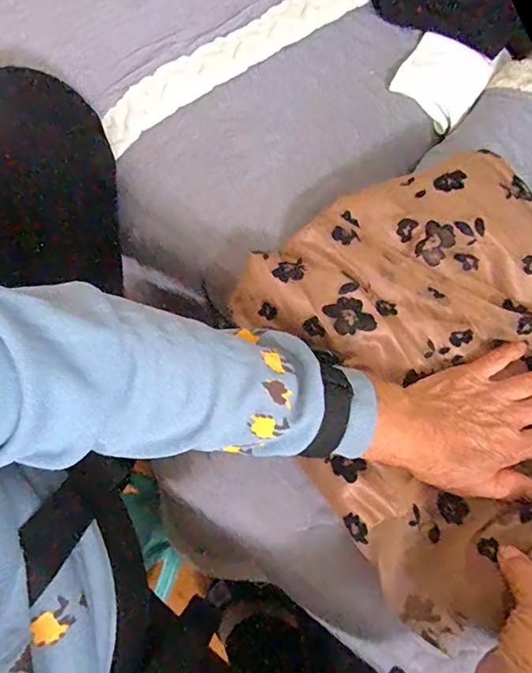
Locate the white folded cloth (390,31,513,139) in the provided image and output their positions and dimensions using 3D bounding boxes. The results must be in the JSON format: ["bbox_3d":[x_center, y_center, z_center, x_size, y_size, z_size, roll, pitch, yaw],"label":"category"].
[{"bbox_3d":[0.193,-0.279,0.523,0.087,0.022,0.109,33,77,9],"label":"white folded cloth"}]

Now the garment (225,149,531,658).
[{"bbox_3d":[0.153,0.032,0.381,0.266,0.051,0.352,-29,76,-8],"label":"garment"}]

